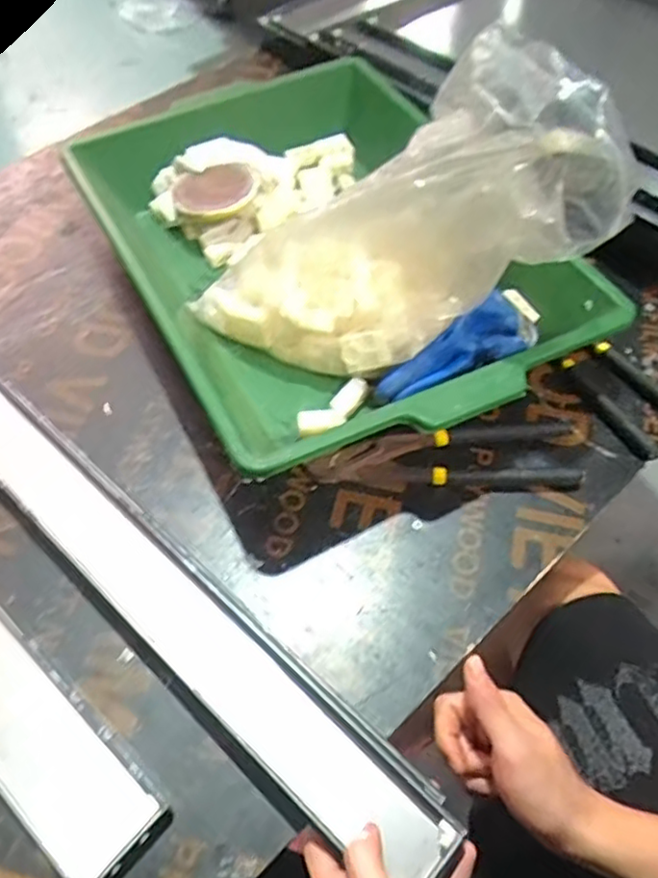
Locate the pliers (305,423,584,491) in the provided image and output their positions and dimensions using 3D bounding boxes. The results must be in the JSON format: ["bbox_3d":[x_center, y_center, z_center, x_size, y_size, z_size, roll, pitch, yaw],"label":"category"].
[{"bbox_3d":[0.102,0.019,0.586,0.230,0.014,0.065,-5,56,-2],"label":"pliers"}]

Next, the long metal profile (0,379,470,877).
[{"bbox_3d":[-0.171,0.080,0.526,0.635,0.018,0.068,37,64,22],"label":"long metal profile"}]

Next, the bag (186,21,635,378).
[{"bbox_3d":[0.059,-0.168,0.572,0.373,0.142,0.151,-24,47,36],"label":"bag"}]

